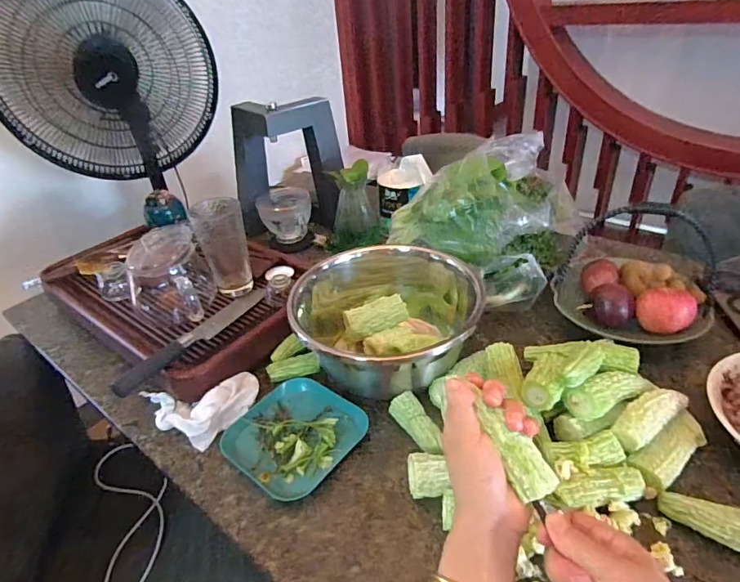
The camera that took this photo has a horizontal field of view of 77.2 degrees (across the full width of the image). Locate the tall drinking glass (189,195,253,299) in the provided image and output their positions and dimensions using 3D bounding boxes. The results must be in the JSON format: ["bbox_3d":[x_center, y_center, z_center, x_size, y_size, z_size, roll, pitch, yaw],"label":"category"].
[{"bbox_3d":[-0.224,-0.066,0.723,0.069,0.144,0.064,-15,36,-13],"label":"tall drinking glass"}]

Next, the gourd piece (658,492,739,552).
[{"bbox_3d":[0.322,0.217,0.434,0.086,0.027,0.038,13,39,24],"label":"gourd piece"}]

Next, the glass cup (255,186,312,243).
[{"bbox_3d":[-0.179,-0.152,0.997,0.111,0.098,0.131,-6,35,-1],"label":"glass cup"}]

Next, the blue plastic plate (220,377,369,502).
[{"bbox_3d":[-0.093,0.172,0.571,0.139,0.024,0.145,23,44,34],"label":"blue plastic plate"}]

